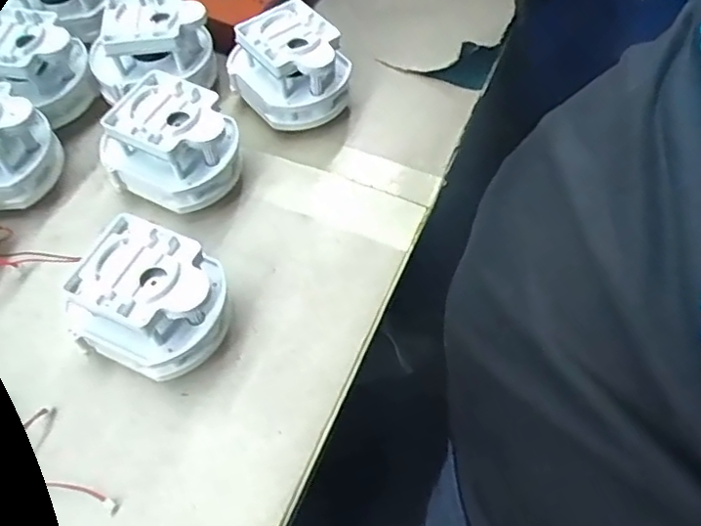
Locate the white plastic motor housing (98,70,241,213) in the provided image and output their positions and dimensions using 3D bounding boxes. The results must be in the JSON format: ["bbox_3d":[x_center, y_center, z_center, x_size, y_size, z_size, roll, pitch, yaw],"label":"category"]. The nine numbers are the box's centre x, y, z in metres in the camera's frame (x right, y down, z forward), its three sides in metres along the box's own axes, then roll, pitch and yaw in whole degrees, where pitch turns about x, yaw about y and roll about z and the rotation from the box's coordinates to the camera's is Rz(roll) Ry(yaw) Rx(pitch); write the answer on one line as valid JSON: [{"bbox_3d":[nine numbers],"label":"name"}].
[{"bbox_3d":[-0.091,-0.058,0.317,0.059,0.054,0.050,19,60,13],"label":"white plastic motor housing"}]

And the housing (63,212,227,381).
[{"bbox_3d":[-0.087,0.017,0.272,0.064,0.050,0.058,18,59,12],"label":"housing"}]

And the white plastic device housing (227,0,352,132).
[{"bbox_3d":[-0.031,-0.108,0.349,0.062,0.053,0.056,-38,64,-21],"label":"white plastic device housing"}]

